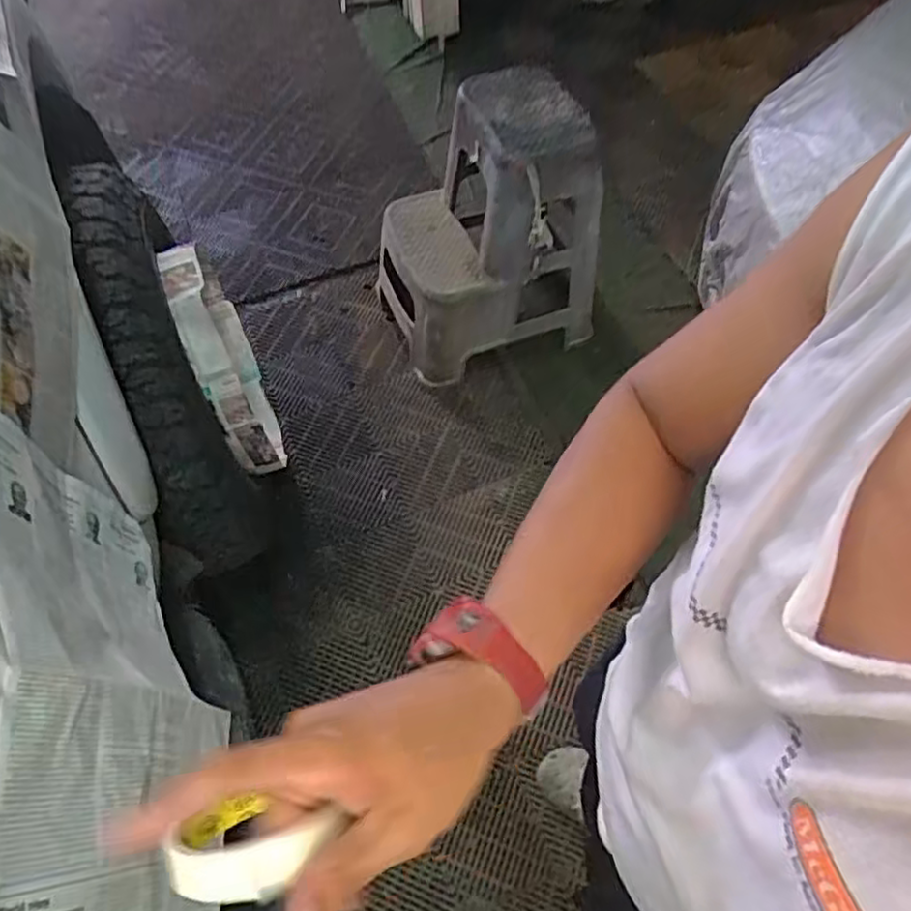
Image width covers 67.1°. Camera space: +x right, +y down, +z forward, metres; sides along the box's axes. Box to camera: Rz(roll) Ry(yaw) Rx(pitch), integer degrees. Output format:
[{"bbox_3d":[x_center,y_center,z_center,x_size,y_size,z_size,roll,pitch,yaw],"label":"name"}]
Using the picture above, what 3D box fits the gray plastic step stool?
[{"bbox_3d":[0.068,-0.560,1.752,0.538,0.627,0.386,-29,64,-12],"label":"gray plastic step stool"}]

